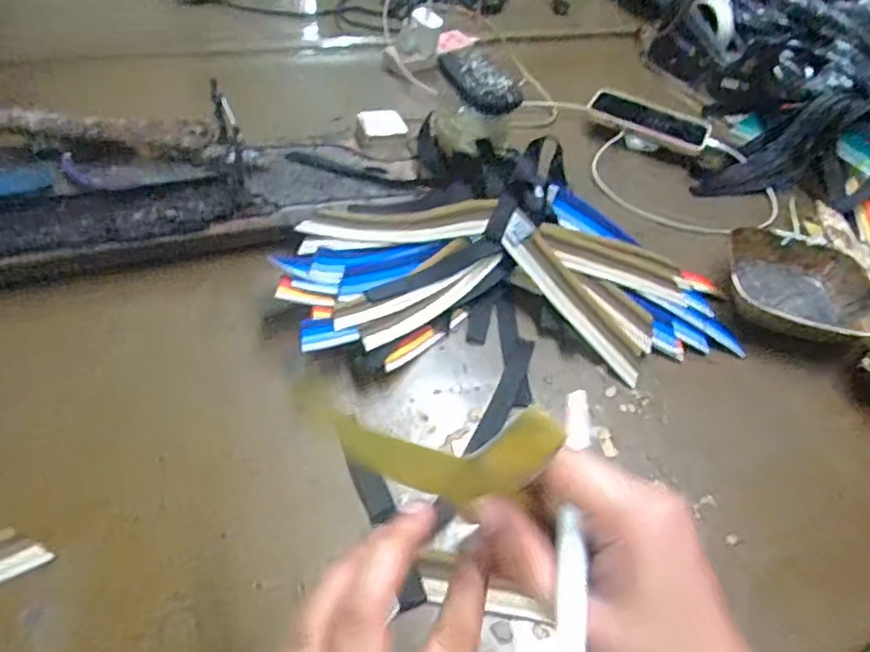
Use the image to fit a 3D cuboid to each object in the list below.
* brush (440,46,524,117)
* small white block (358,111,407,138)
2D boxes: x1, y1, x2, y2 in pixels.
[{"bbox_3d":[0.042,-0.238,0.557,0.056,0.027,0.090,-14,50,-20],"label":"brush"},{"bbox_3d":[-0.058,-0.219,0.630,0.049,0.011,0.034,-12,70,-23],"label":"small white block"}]

